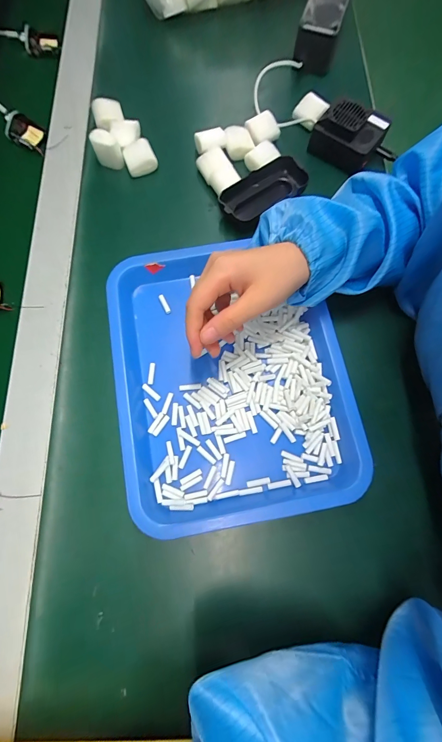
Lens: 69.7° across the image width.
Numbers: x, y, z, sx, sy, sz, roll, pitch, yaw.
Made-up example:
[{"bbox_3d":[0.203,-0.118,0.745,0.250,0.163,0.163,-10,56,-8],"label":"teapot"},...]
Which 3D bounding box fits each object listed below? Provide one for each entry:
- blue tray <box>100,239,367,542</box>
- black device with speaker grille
[{"bbox_3d":[0.005,0.001,0.327,0.235,0.034,0.277,-9,75,-5],"label":"blue tray"},{"bbox_3d":[0.160,-0.299,0.395,0.079,0.038,0.062,30,75,6],"label":"black device with speaker grille"}]

